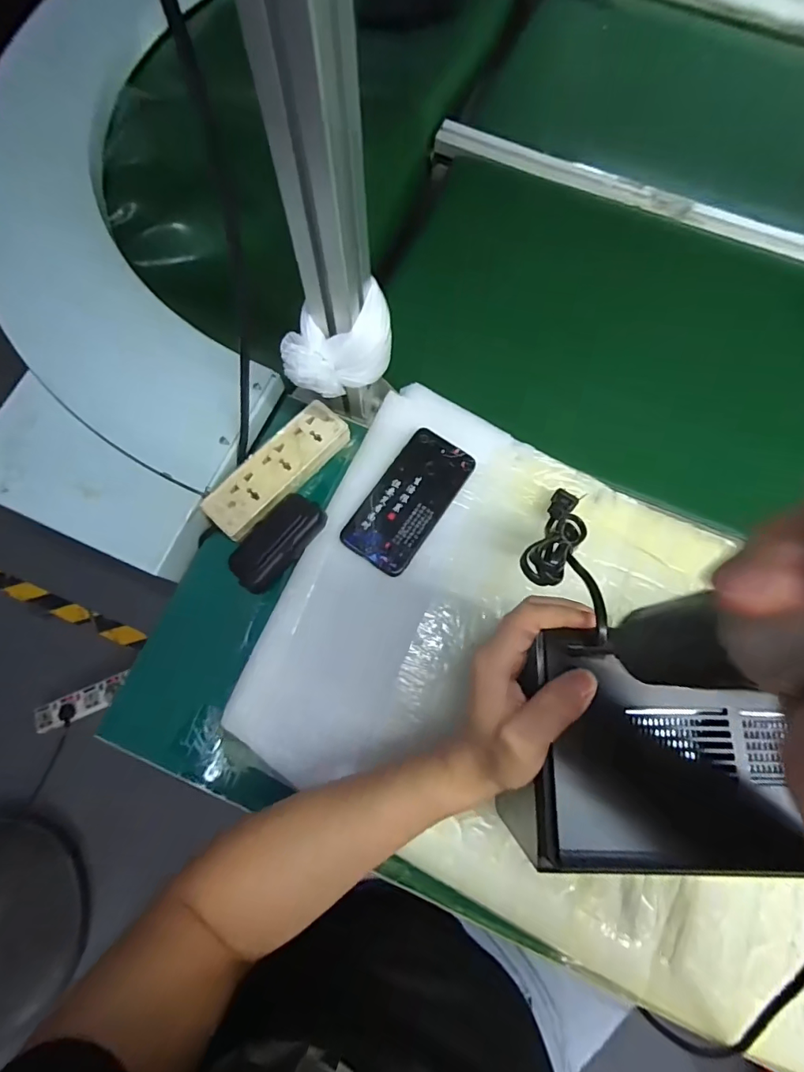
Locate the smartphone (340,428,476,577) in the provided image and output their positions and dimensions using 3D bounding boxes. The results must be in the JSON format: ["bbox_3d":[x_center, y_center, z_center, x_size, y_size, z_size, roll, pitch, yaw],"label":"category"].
[{"bbox_3d":[0.007,-0.038,0.504,0.075,0.010,0.153,34,77,9],"label":"smartphone"}]

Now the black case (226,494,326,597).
[{"bbox_3d":[-0.127,0.003,0.484,0.050,0.022,0.107,41,78,10],"label":"black case"}]

